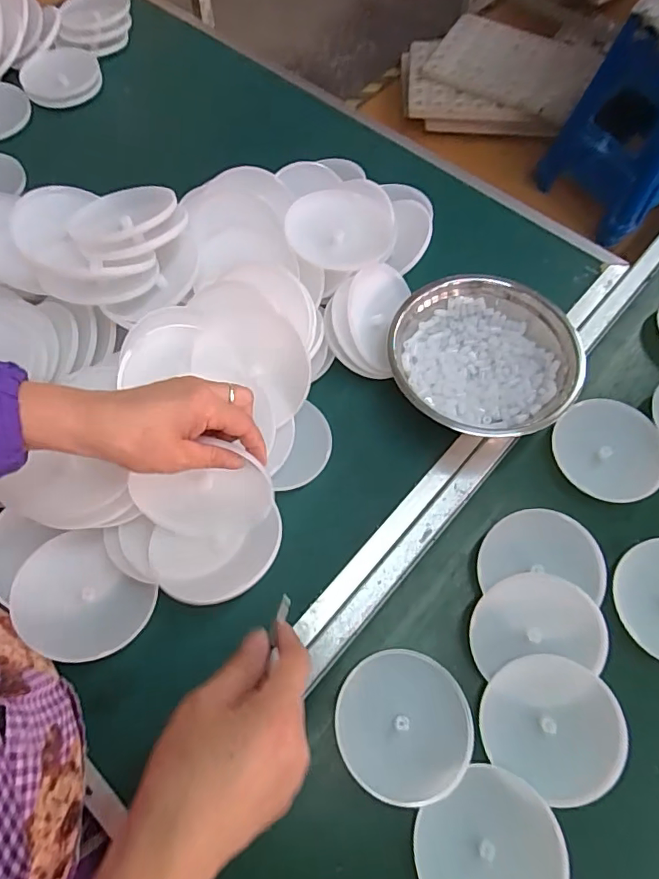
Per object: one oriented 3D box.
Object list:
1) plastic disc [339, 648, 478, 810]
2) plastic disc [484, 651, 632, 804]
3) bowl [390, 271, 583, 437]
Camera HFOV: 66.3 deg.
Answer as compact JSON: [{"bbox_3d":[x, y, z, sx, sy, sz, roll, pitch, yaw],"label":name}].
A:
[{"bbox_3d":[0.062,0.239,0.425,0.108,0.008,0.109,-11,55,-3],"label":"plastic disc"},{"bbox_3d":[0.186,0.236,0.418,0.103,0.014,0.102,-5,73,18],"label":"plastic disc"},{"bbox_3d":[0.164,-0.079,0.534,0.195,0.067,0.182,0,66,0],"label":"bowl"}]

